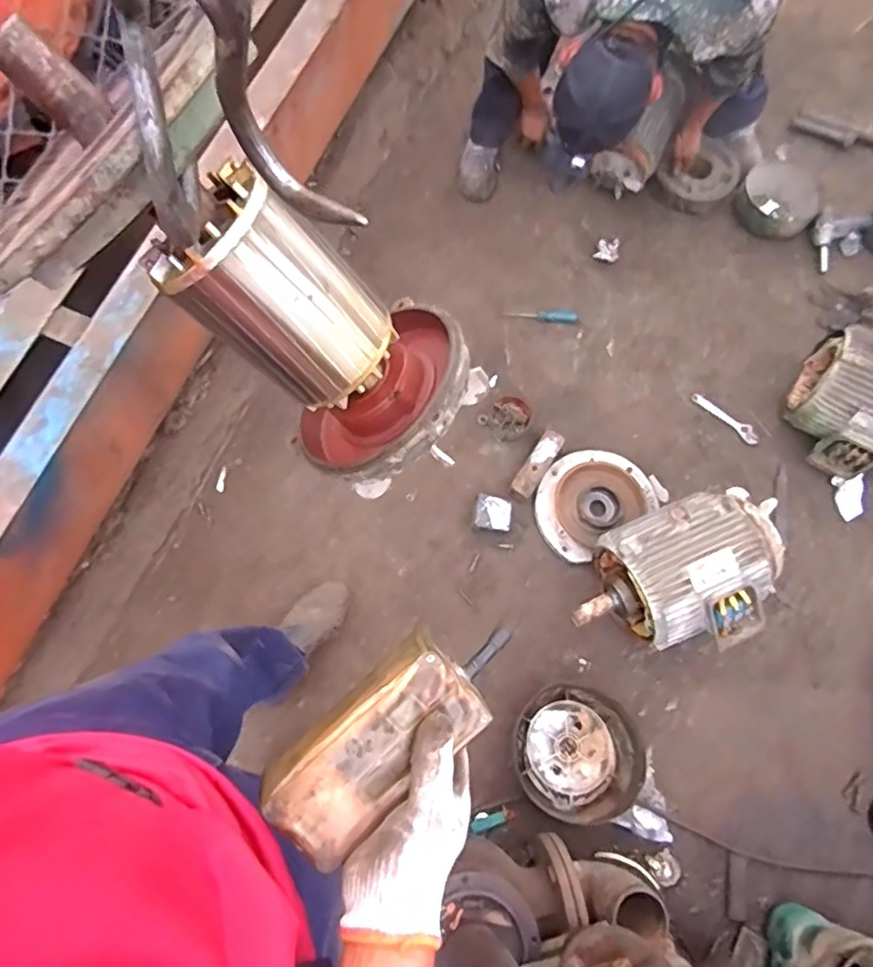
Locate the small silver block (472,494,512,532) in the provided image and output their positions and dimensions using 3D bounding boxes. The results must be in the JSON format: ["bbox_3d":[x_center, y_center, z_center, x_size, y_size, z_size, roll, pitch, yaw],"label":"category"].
[{"bbox_3d":[0.132,0.071,1.460,0.088,0.055,0.082,6,75,0],"label":"small silver block"}]

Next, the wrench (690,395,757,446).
[{"bbox_3d":[0.744,-0.169,1.603,0.193,0.013,0.040,40,75,10],"label":"wrench"}]

